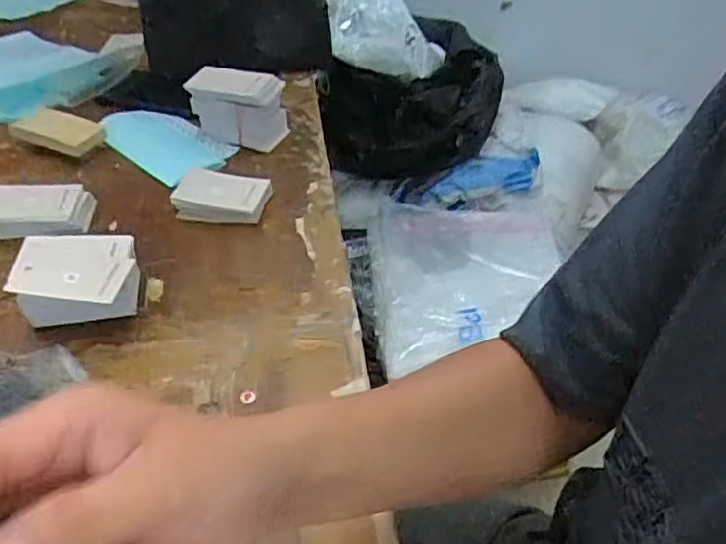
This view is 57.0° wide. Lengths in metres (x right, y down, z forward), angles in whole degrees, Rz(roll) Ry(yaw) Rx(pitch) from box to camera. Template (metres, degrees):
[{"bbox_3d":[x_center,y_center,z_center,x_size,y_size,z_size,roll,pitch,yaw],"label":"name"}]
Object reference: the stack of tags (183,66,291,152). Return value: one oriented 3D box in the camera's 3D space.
[{"bbox_3d":[-0.138,-0.179,0.735,0.102,0.075,0.049,4,42,4],"label":"stack of tags"}]

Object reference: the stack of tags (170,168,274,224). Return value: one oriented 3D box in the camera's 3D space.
[{"bbox_3d":[-0.136,-0.077,0.653,0.085,0.027,0.060,8,42,9],"label":"stack of tags"}]

